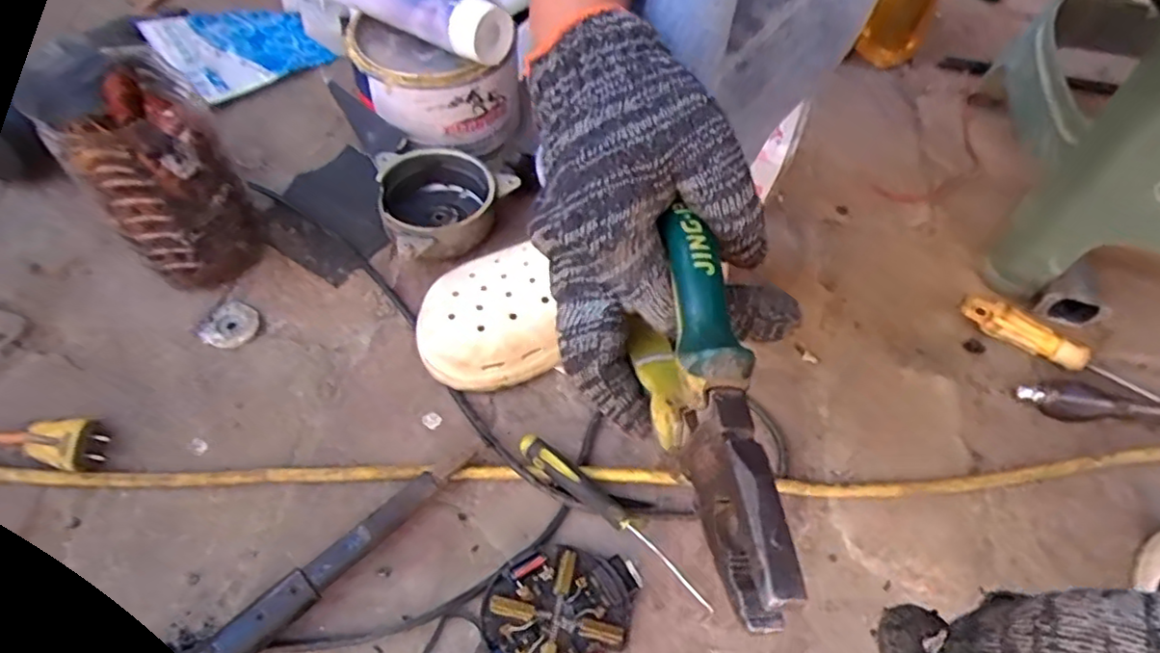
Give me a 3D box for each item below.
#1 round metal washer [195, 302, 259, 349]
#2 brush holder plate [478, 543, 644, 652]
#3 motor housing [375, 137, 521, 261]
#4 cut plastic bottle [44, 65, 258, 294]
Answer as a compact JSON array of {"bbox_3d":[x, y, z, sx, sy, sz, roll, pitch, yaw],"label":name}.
[{"bbox_3d":[-0.278,0.000,0.526,0.038,0.009,0.041,32,60,18],"label":"round metal washer"},{"bbox_3d":[-0.013,0.175,0.410,0.098,0.019,0.077,-36,63,-26],"label":"brush holder plate"},{"bbox_3d":[-0.115,-0.110,0.584,0.118,0.043,0.128,-17,56,-15],"label":"motor housing"},{"bbox_3d":[-0.323,-0.110,0.516,0.091,0.156,0.106,-37,64,-24],"label":"cut plastic bottle"}]

